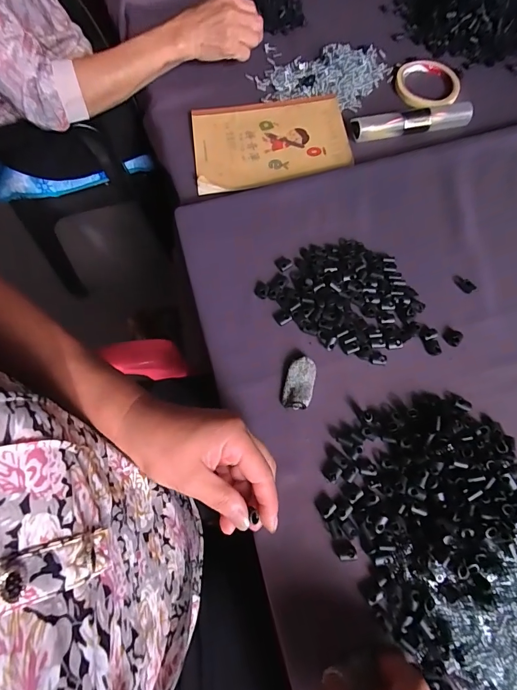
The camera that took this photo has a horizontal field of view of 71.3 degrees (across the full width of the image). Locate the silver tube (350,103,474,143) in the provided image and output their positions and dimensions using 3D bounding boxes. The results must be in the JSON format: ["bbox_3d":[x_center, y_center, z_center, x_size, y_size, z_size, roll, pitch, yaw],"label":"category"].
[{"bbox_3d":[0.209,-0.307,0.498,0.156,0.033,0.034,-6,77,-3],"label":"silver tube"}]

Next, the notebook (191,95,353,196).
[{"bbox_3d":[0.015,-0.284,0.502,0.207,0.011,0.156,-6,70,-1],"label":"notebook"}]

